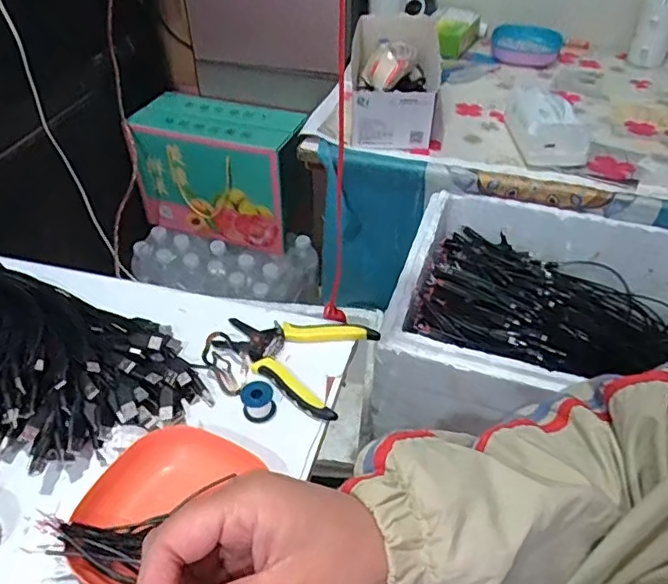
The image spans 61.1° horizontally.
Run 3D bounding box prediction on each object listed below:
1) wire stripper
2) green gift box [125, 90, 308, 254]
[{"bbox_3d":[-0.048,0.062,0.581,0.154,0.015,0.116,17,45,17],"label":"wire stripper"},{"bbox_3d":[-0.231,-0.253,1.183,0.321,0.235,0.161,13,44,13],"label":"green gift box"}]

